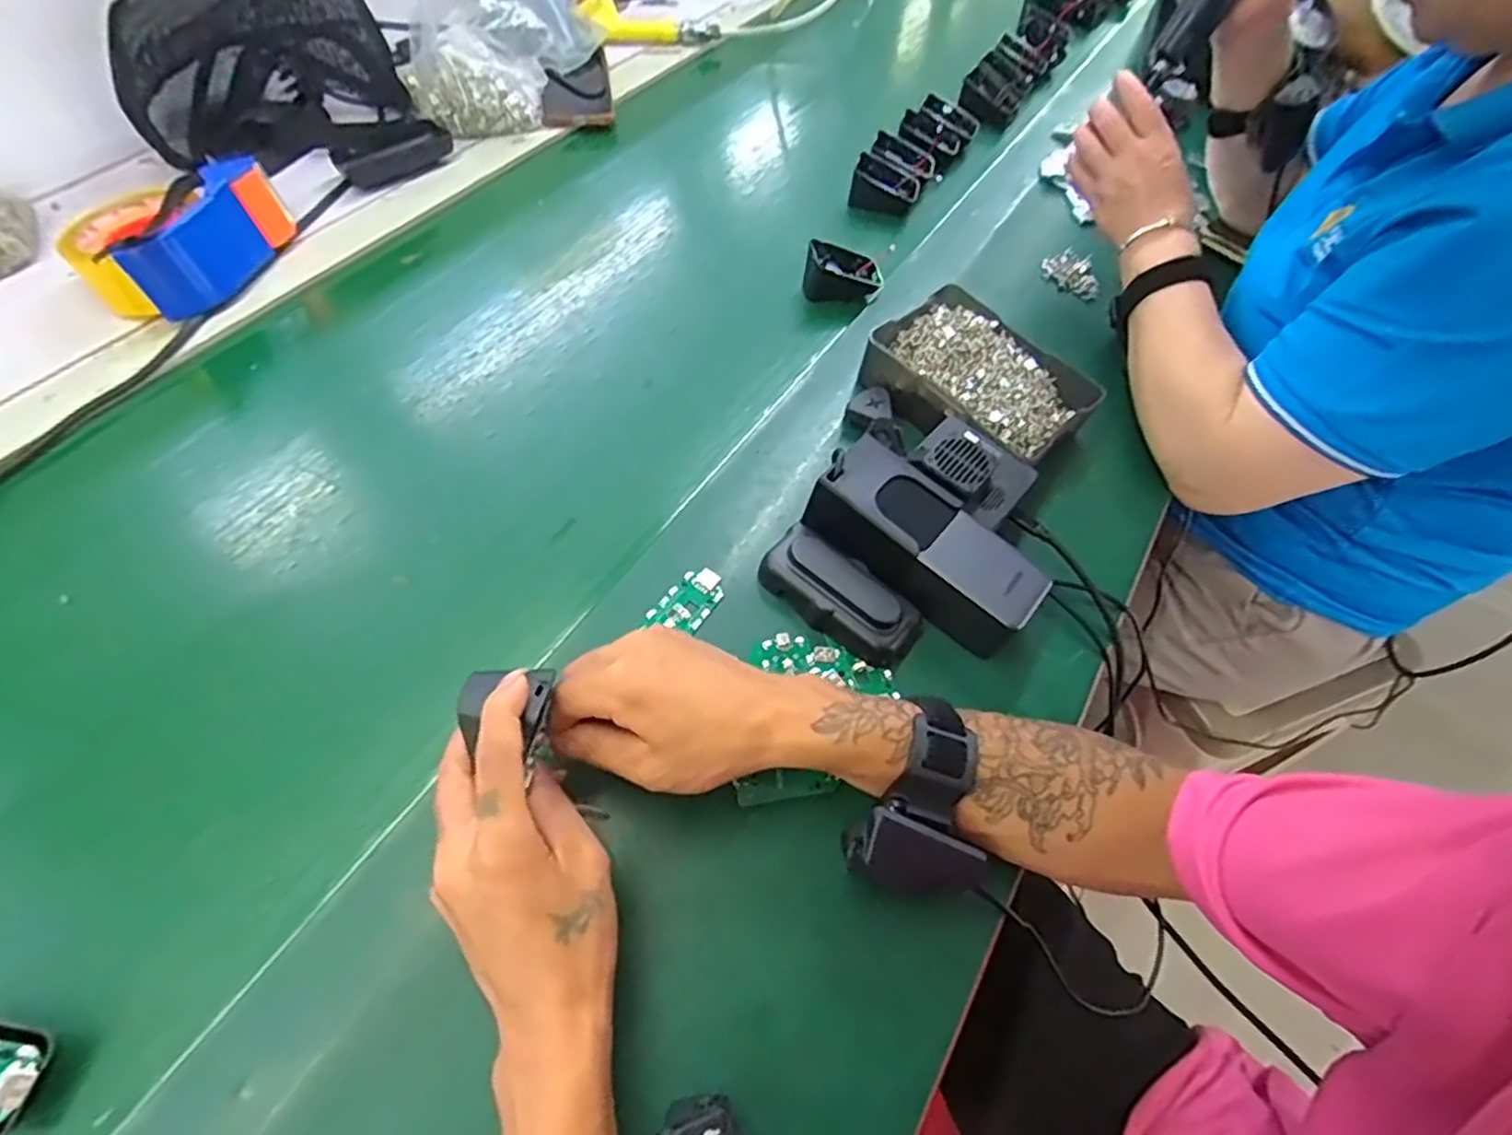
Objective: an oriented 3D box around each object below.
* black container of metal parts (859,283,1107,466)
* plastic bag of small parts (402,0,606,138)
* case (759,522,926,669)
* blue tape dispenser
[{"bbox_3d":[0.177,-0.147,0.572,0.162,0.049,0.124,41,63,21],"label":"black container of metal parts"},{"bbox_3d":[-0.262,-0.536,0.692,0.170,0.193,0.131,-21,61,-17],"label":"plastic bag of small parts"},{"bbox_3d":[0.055,0.017,0.463,0.107,0.027,0.047,35,61,18],"label":"case"},{"bbox_3d":[-0.469,-0.272,0.585,0.101,0.066,0.156,35,61,18],"label":"blue tape dispenser"}]

